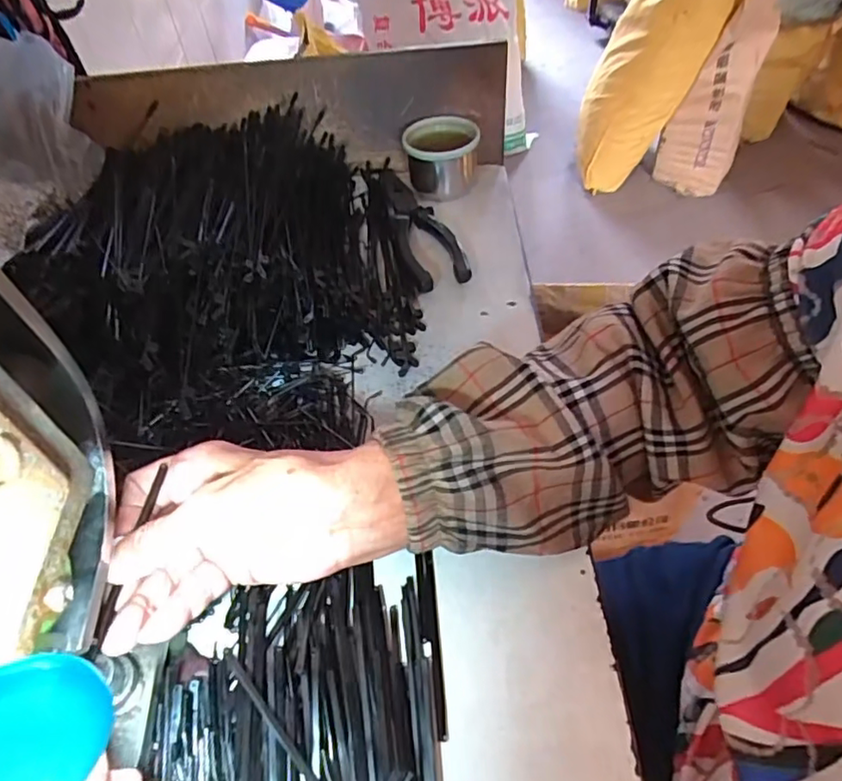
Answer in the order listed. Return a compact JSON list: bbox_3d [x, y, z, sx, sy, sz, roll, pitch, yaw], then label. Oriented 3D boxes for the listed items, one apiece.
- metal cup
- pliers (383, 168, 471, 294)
[{"bbox_3d":[0.019,-0.217,0.551,0.065,0.049,0.068,-2,50,3],"label":"metal cup"},{"bbox_3d":[0.001,-0.153,0.525,0.046,0.016,0.186,-13,50,-6],"label":"pliers"}]

